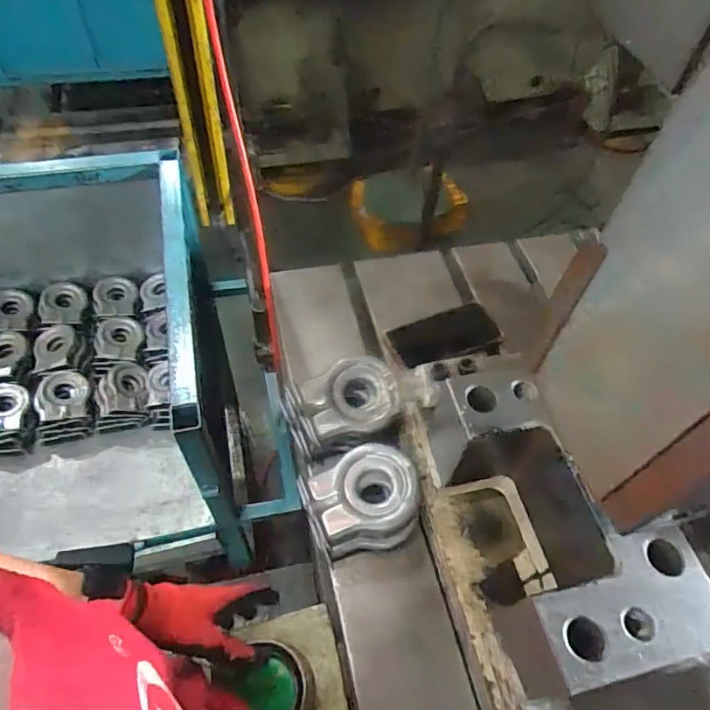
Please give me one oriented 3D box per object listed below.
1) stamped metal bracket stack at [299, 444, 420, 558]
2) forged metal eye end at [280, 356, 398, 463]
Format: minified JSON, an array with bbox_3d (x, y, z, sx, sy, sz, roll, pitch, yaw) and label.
[{"bbox_3d":[0.004,0.165,0.609,0.126,0.064,0.106,-5,56,-9],"label":"stamped metal bracket stack"},{"bbox_3d":[-0.015,0.063,0.656,0.133,0.061,0.093,-14,58,-14],"label":"forged metal eye end"}]

